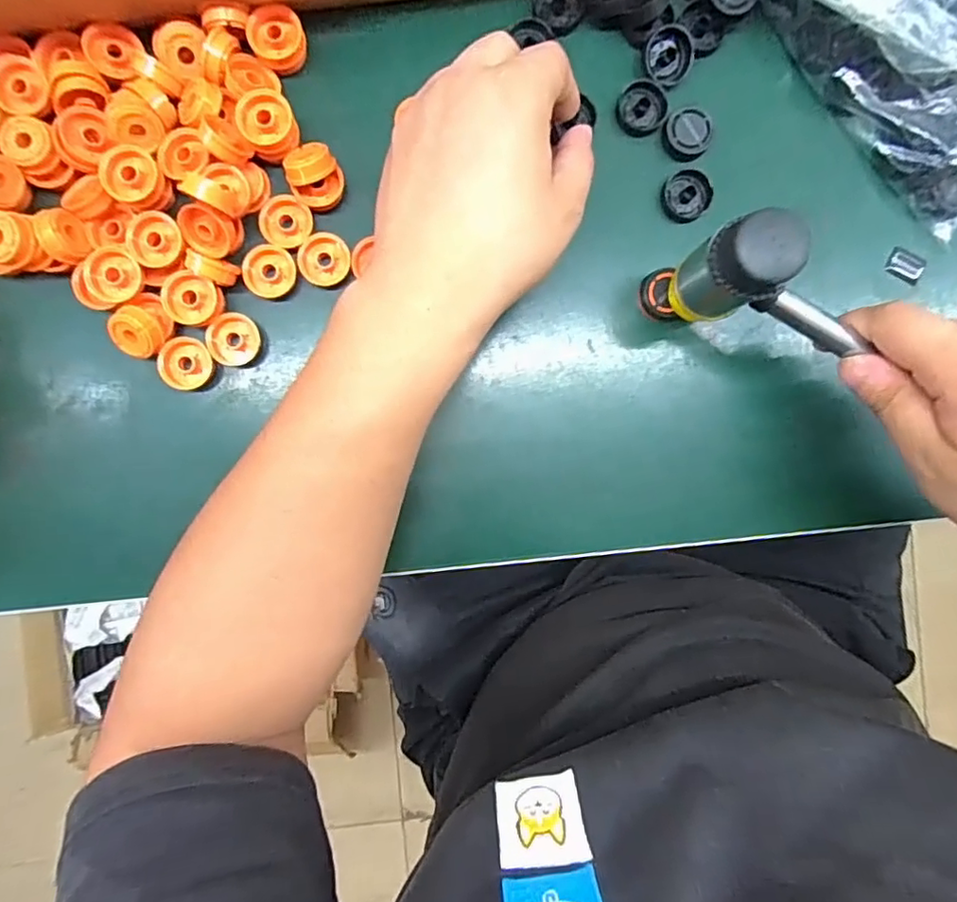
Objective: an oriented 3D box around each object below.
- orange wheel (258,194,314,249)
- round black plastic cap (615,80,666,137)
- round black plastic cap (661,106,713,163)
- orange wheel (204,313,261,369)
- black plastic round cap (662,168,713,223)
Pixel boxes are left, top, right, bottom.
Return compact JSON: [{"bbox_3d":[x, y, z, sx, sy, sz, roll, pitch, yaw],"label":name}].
[{"bbox_3d":[-0.097,-0.115,0.294,0.024,0.008,0.026,0,91,-2],"label":"orange wheel"},{"bbox_3d":[0.085,-0.179,0.304,0.024,0.008,0.026,-18,91,-2],"label":"round black plastic cap"},{"bbox_3d":[0.109,-0.166,0.305,0.024,0.011,0.022,0,91,-2],"label":"round black plastic cap"},{"bbox_3d":[-0.124,-0.056,0.295,0.024,0.007,0.026,0,91,-2],"label":"orange wheel"},{"bbox_3d":[0.110,-0.135,0.309,0.025,0.007,0.025,5,113,11],"label":"black plastic round cap"}]

